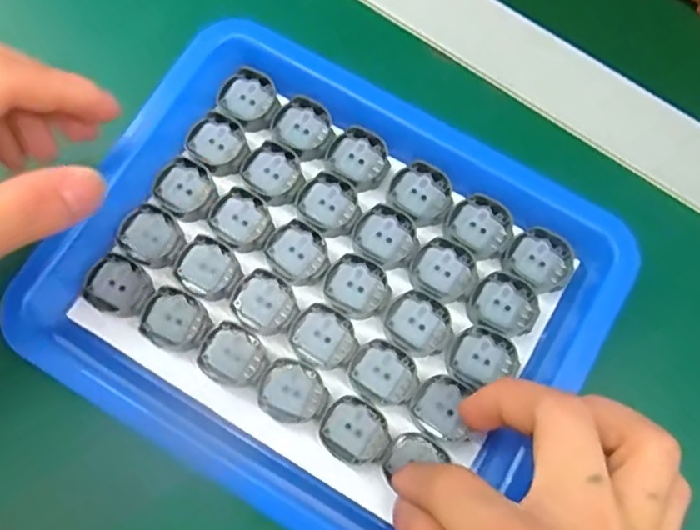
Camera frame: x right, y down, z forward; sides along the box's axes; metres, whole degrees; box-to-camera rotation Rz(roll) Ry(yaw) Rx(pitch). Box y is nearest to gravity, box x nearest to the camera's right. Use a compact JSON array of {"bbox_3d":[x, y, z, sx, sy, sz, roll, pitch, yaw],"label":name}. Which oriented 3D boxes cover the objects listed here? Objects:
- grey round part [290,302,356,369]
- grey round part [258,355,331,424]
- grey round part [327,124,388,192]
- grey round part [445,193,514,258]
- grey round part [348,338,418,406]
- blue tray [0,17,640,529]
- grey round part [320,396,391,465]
[{"bbox_3d":[-0.011,0.030,0.275,0.026,0.004,0.025,0,74,-1],"label":"grey round part"},{"bbox_3d":[-0.024,0.053,0.268,0.026,0.004,0.027,0,74,-1],"label":"grey round part"},{"bbox_3d":[0.005,-0.049,0.295,0.027,0.004,0.026,0,74,-1],"label":"grey round part"},{"bbox_3d":[0.058,-0.018,0.287,0.026,0.004,0.025,0,74,-1],"label":"grey round part"},{"bbox_3d":[0.015,0.045,0.272,0.028,0.004,0.024,38,77,9],"label":"grey round part"},{"bbox_3d":[-0.011,0.010,0.274,0.210,0.022,0.179,32,76,8],"label":"blue tray"},{"bbox_3d":[0.003,0.068,0.264,0.028,0.004,0.025,36,76,8],"label":"grey round part"}]

